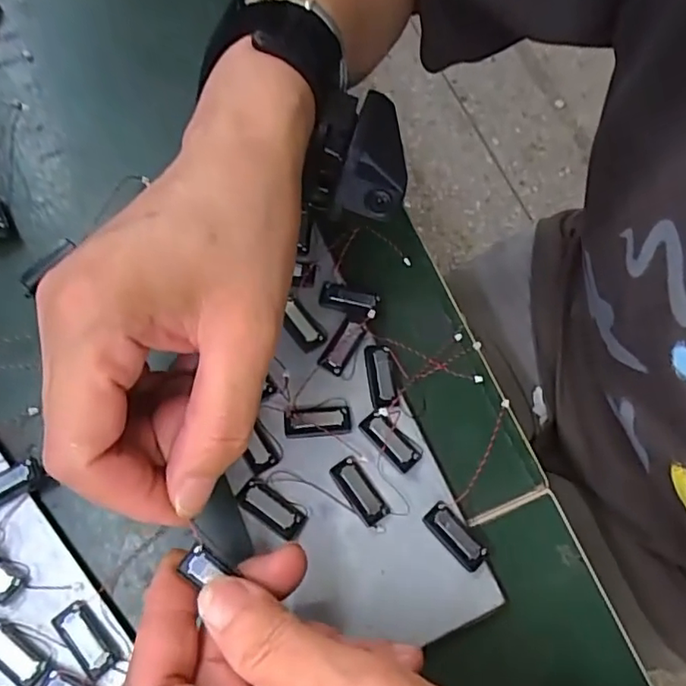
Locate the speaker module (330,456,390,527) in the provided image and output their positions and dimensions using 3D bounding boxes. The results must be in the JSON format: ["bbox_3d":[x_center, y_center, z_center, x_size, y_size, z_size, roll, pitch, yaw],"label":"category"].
[{"bbox_3d":[0.007,0.060,0.240,0.012,0.005,0.027,-34,75,-13],"label":"speaker module"}]

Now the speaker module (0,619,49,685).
[{"bbox_3d":[-0.119,0.112,0.214,0.029,0.004,0.010,34,72,9],"label":"speaker module"}]

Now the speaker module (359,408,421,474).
[{"bbox_3d":[0.020,0.041,0.247,0.013,0.005,0.027,-36,76,-14],"label":"speaker module"}]

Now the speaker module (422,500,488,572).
[{"bbox_3d":[0.044,0.077,0.236,0.012,0.008,0.027,-38,77,-14],"label":"speaker module"}]

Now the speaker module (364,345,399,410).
[{"bbox_3d":[0.016,0.014,0.255,0.011,0.004,0.028,-7,71,-5],"label":"speaker module"}]

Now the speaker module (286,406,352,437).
[{"bbox_3d":[-0.011,0.032,0.247,0.027,0.004,0.013,-3,71,-4],"label":"speaker module"}]

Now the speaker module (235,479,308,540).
[{"bbox_3d":[-0.028,0.066,0.236,0.028,0.006,0.012,34,73,9],"label":"speaker module"}]

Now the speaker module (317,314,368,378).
[{"bbox_3d":[0.001,-0.001,0.258,0.012,0.006,0.030,30,72,8],"label":"speaker module"}]

